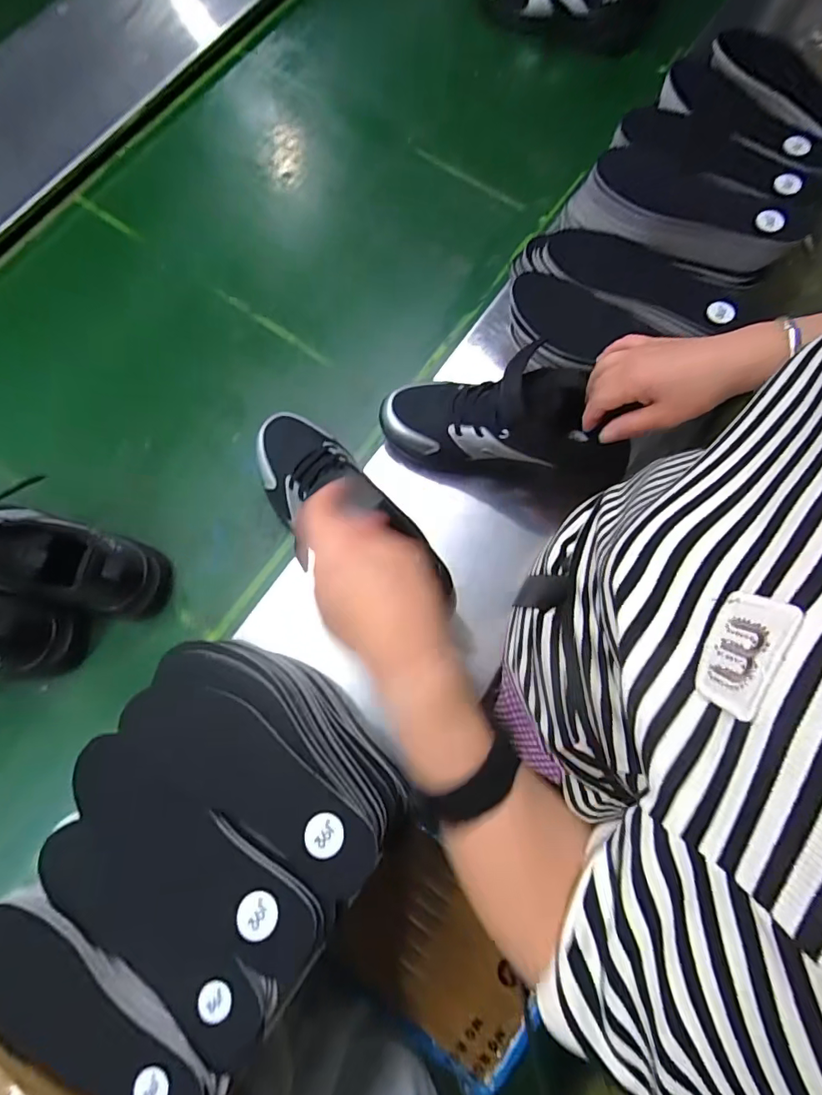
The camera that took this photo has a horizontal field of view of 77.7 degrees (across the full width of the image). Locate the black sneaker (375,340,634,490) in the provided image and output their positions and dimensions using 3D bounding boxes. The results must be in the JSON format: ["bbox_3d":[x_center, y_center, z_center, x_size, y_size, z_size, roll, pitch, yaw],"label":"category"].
[{"bbox_3d":[0.091,-0.129,0.488,0.234,0.118,0.086,12,76,2],"label":"black sneaker"}]

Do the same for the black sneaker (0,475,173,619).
[{"bbox_3d":[-0.365,-0.001,0.510,0.255,0.110,0.104,11,76,2],"label":"black sneaker"}]

